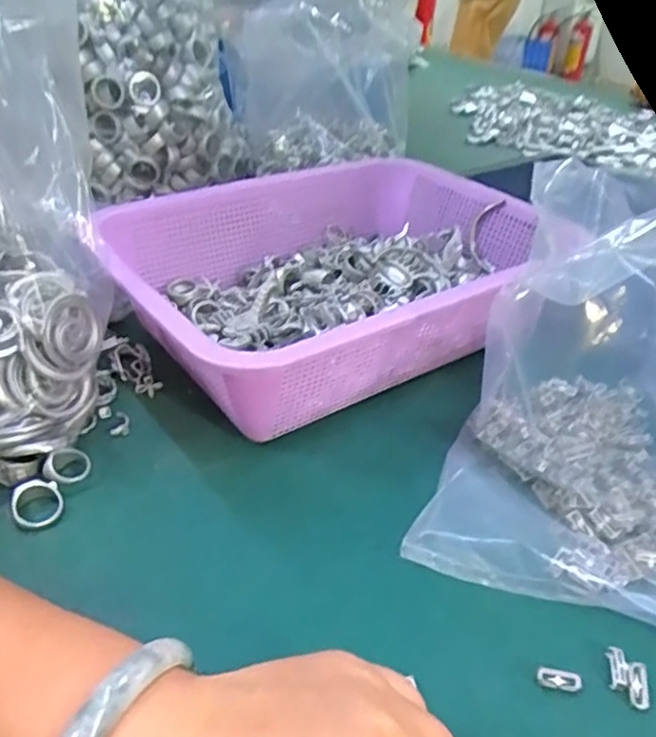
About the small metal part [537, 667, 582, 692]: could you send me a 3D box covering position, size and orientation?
[{"bbox_3d":[0.094,0.127,0.263,0.017,0.005,0.007,5,36,5],"label":"small metal part"}]

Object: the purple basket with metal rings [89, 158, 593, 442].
[{"bbox_3d":[0.010,-0.067,0.462,0.313,0.085,0.213,-26,45,-34],"label":"purple basket with metal rings"}]

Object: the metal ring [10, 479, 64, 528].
[{"bbox_3d":[-0.144,0.066,0.321,0.025,0.007,0.025,-8,56,-35],"label":"metal ring"}]

